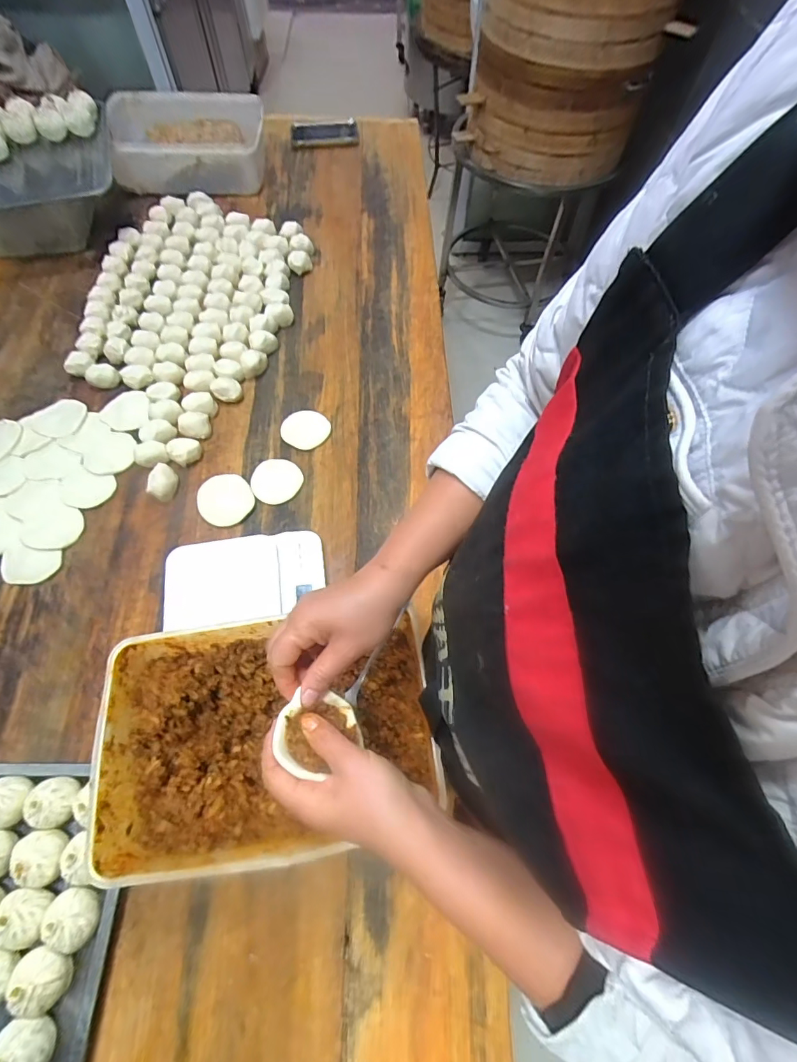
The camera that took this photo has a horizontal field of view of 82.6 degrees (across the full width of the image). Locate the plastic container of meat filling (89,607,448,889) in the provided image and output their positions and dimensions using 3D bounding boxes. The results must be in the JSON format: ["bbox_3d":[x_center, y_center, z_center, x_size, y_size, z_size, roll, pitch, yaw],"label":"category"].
[{"bbox_3d":[-0.129,0.214,0.487,0.320,0.104,0.215,-5,65,-4],"label":"plastic container of meat filling"}]

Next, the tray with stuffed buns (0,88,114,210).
[{"bbox_3d":[-0.680,-0.698,0.845,0.257,0.092,0.297,-16,66,-9],"label":"tray with stuffed buns"}]

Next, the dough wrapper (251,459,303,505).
[{"bbox_3d":[-0.183,-0.076,0.680,0.071,0.011,0.074,1,64,-1],"label":"dough wrapper"}]

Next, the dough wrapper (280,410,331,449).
[{"bbox_3d":[-0.148,-0.163,0.724,0.073,0.006,0.067,0,73,1],"label":"dough wrapper"}]

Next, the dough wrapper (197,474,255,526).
[{"bbox_3d":[-0.252,-0.046,0.660,0.076,0.011,0.079,1,64,-1],"label":"dough wrapper"}]

